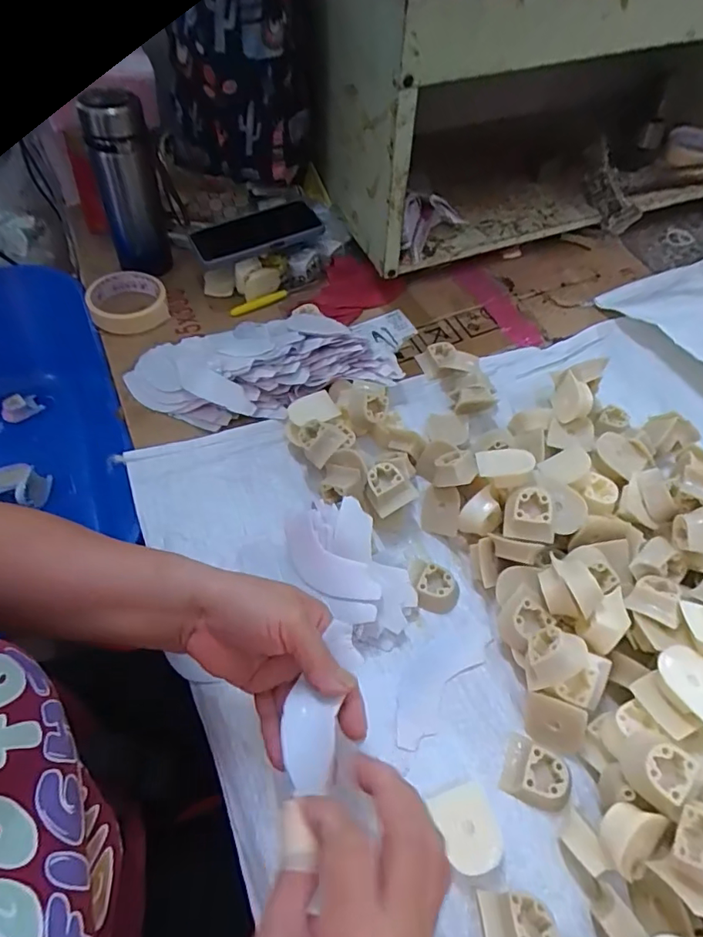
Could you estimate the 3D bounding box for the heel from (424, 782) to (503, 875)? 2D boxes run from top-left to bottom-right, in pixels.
[{"bbox_3d":[0.083,0.250,0.367,0.044,0.020,0.047,-15,58,-13],"label":"heel"}]

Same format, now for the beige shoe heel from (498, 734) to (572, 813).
[{"bbox_3d":[0.138,0.225,0.386,0.048,0.018,0.040,22,58,11],"label":"beige shoe heel"}]

